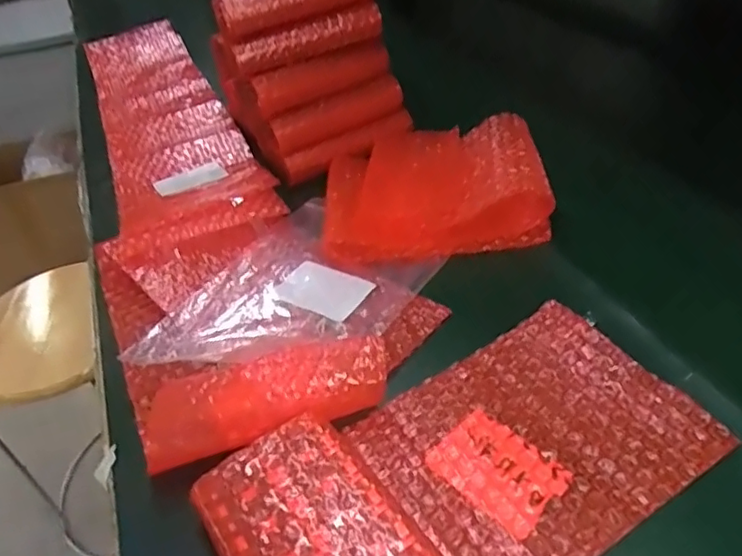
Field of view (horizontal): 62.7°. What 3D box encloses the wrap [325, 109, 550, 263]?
[{"bbox_3d":[0.053,-0.088,0.548,0.188,0.046,0.171,-4,38,4],"label":"wrap"}]

